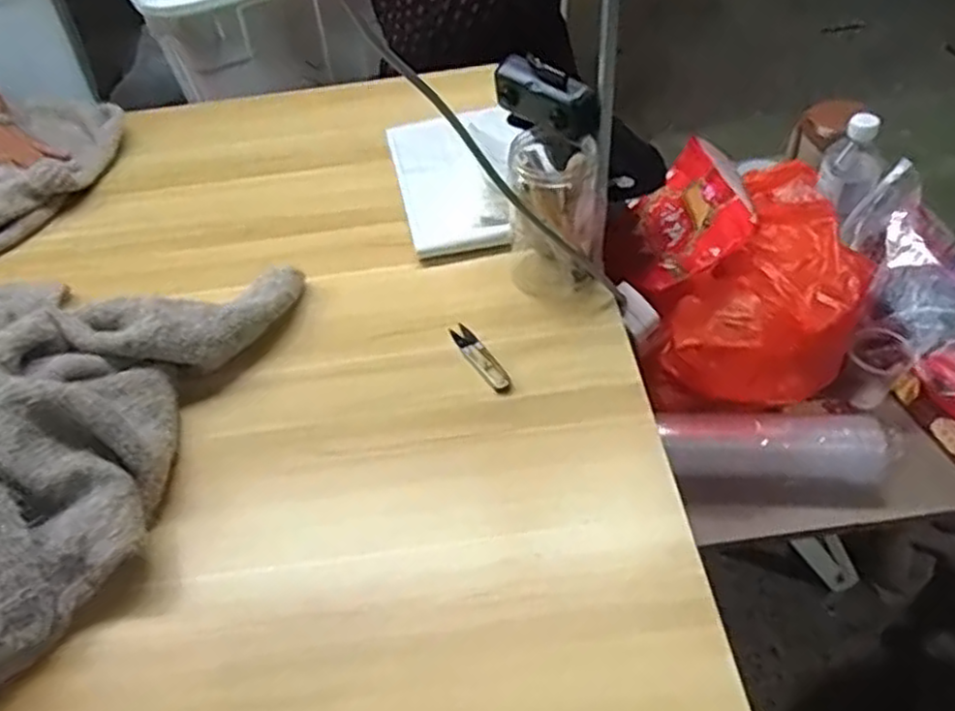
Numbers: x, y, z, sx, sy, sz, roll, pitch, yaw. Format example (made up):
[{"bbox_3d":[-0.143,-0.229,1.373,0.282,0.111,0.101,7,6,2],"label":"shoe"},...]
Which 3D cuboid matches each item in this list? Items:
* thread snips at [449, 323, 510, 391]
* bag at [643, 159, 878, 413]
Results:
[{"bbox_3d":[0.003,0.002,0.719,0.023,0.008,0.092,-27,49,-17],"label":"thread snips"},{"bbox_3d":[0.317,-0.055,0.816,0.174,0.159,0.280,30,58,31],"label":"bag"}]

